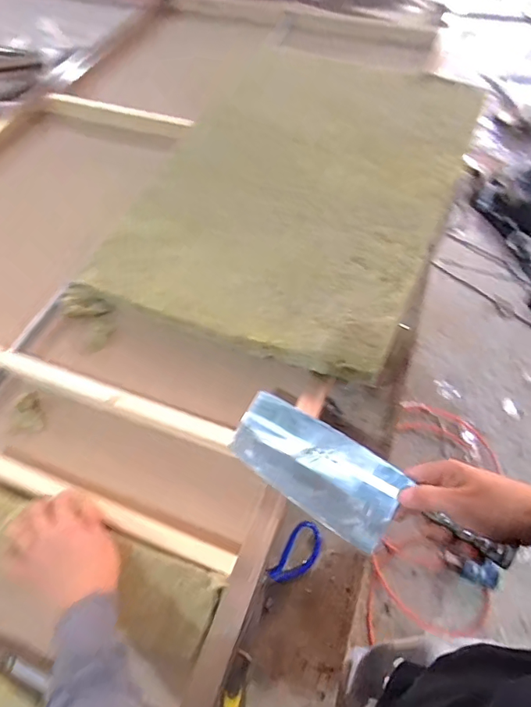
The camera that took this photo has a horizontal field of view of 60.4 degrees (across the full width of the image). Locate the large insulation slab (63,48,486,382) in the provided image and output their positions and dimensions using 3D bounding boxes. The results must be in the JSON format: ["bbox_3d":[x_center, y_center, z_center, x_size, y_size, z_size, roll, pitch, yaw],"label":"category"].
[{"bbox_3d":[0.083,-0.318,0.907,0.529,0.084,0.759,22,60,15],"label":"large insulation slab"}]

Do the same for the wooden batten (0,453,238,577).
[{"bbox_3d":[-0.219,0.208,0.607,0.383,0.024,0.029,18,59,13],"label":"wooden batten"}]

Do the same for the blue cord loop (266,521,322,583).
[{"bbox_3d":[0.049,0.302,0.684,0.049,0.005,0.097,35,74,9],"label":"blue cord loop"}]

